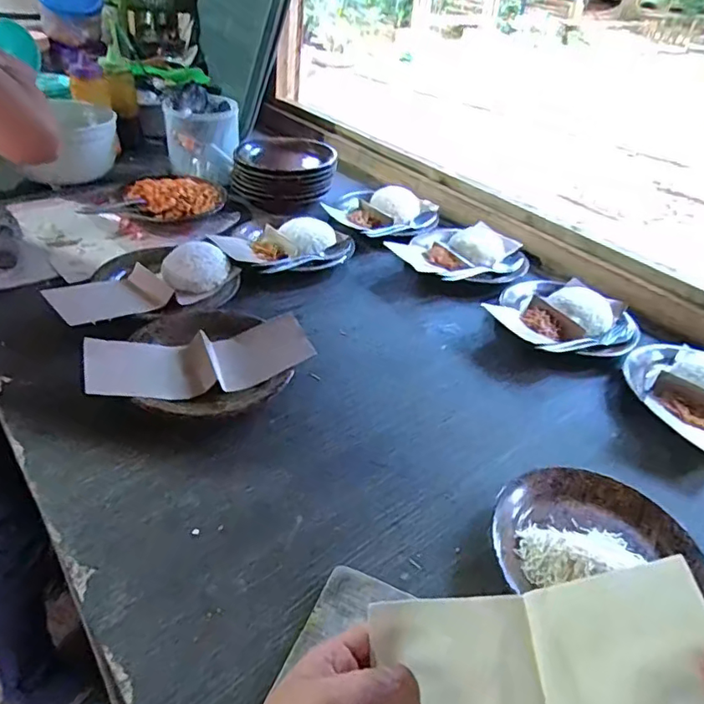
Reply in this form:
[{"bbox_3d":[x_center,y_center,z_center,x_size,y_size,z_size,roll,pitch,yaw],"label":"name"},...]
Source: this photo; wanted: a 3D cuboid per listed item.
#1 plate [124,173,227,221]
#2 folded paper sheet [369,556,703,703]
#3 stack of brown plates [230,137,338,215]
[{"bbox_3d":[-0.307,-0.273,0.947,0.164,0.033,0.113,-7,42,-13],"label":"plate"},{"bbox_3d":[0.094,0.182,0.294,0.034,0.196,0.100,21,48,-49],"label":"folded paper sheet"},{"bbox_3d":[-0.142,-0.363,1.068,0.189,0.087,0.206,-9,40,-19],"label":"stack of brown plates"}]

